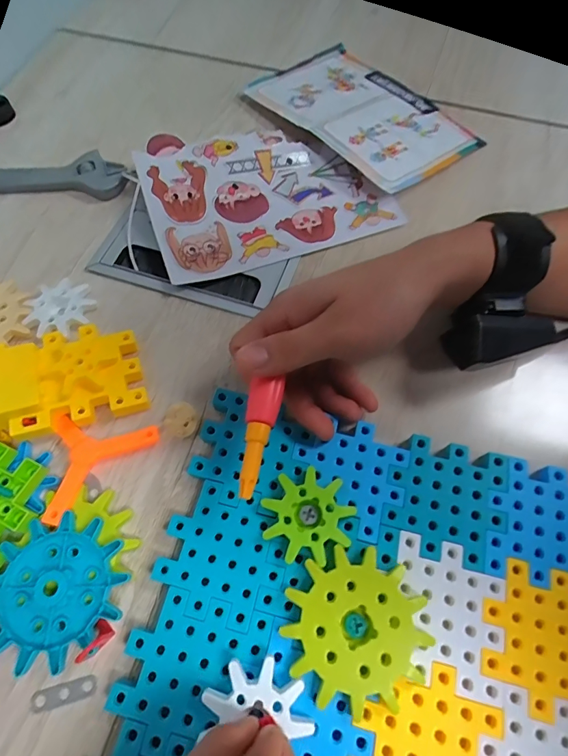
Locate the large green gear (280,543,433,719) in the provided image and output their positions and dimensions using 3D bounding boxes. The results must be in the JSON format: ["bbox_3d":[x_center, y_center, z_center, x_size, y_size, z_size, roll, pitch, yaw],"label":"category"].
[{"bbox_3d":[0.037,0.129,0.215,0.069,0.011,0.068,34,70,15],"label":"large green gear"}]

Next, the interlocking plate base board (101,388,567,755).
[{"bbox_3d":[0.046,0.140,0.211,0.242,0.012,0.238,13,66,7],"label":"interlocking plate base board"}]

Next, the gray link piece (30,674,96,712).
[{"bbox_3d":[-0.115,0.164,0.215,0.034,0.004,0.009,-14,65,-6],"label":"gray link piece"}]

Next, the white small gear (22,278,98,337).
[{"bbox_3d":[-0.168,-0.053,0.310,0.048,0.006,0.046,0,65,1],"label":"white small gear"}]

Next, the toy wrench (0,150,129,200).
[{"bbox_3d":[-0.210,-0.183,0.372,0.138,0.011,0.044,2,65,1],"label":"toy wrench"}]

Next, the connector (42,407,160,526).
[{"bbox_3d":[-0.128,0.045,0.263,0.059,0.014,0.077,37,71,16],"label":"connector"}]

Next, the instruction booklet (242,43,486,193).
[{"bbox_3d":[0.071,-0.268,0.410,0.135,0.027,0.216,-37,70,-15],"label":"instruction booklet"}]

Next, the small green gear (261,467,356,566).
[{"bbox_3d":[0.014,0.079,0.239,0.049,0.011,0.048,-5,65,-1],"label":"small green gear"}]

